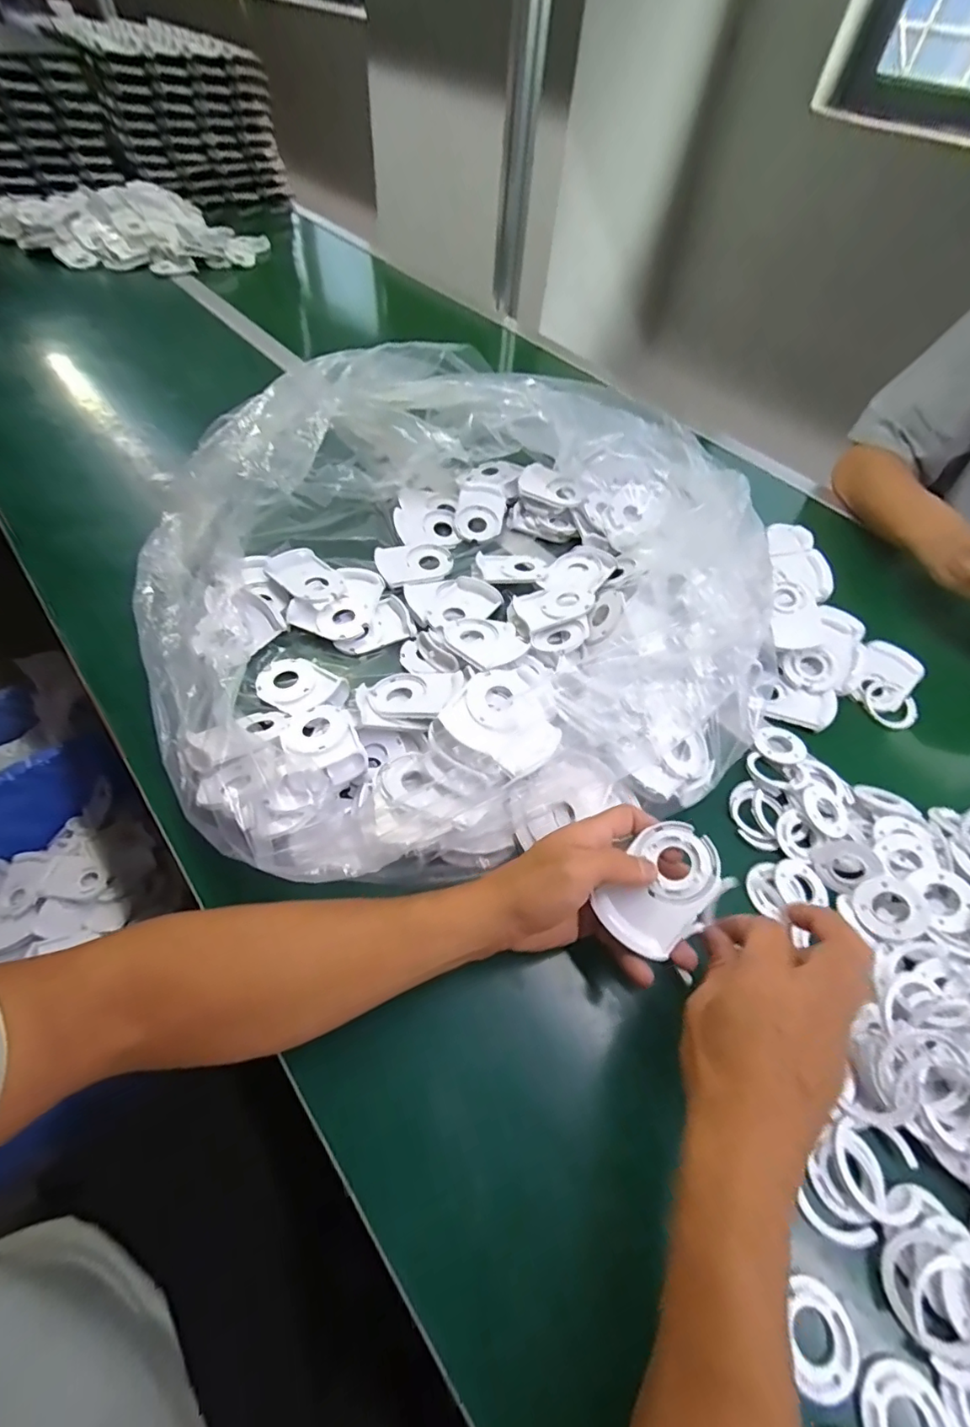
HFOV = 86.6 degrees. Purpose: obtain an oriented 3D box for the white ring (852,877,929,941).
[{"bbox_3d":[0.297,0.143,0.377,0.041,0.005,0.042,-23,50,30],"label":"white ring"}]

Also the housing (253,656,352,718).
[{"bbox_3d":[-0.171,-0.026,0.476,0.086,0.020,0.059,33,59,17],"label":"housing"}]

